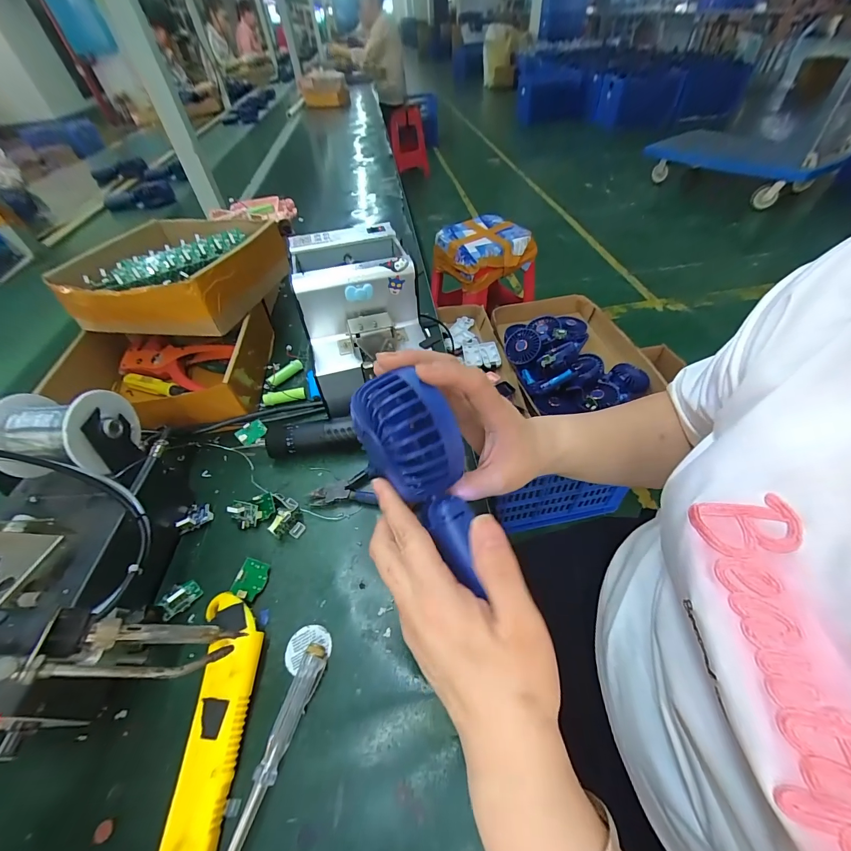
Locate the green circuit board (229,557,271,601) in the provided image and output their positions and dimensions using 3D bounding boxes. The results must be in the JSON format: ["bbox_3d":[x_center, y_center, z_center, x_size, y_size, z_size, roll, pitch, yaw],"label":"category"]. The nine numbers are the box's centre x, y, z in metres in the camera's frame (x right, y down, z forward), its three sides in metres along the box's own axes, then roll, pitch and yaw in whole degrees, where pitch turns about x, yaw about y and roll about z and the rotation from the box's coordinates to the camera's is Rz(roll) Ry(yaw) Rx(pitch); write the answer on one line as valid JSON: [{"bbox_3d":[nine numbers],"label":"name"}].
[{"bbox_3d":[-0.145,0.128,0.303,0.024,0.005,0.031,29,46,-19],"label":"green circuit board"}]

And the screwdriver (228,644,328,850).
[{"bbox_3d":[-0.097,0.213,0.228,0.015,0.016,0.131,10,51,14],"label":"screwdriver"}]

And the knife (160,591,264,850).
[{"bbox_3d":[-0.135,0.194,0.239,0.040,0.014,0.153,0,53,-14],"label":"knife"}]

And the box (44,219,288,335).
[{"bbox_3d":[-0.317,-0.201,0.476,0.205,0.065,0.222,4,50,9],"label":"box"}]

